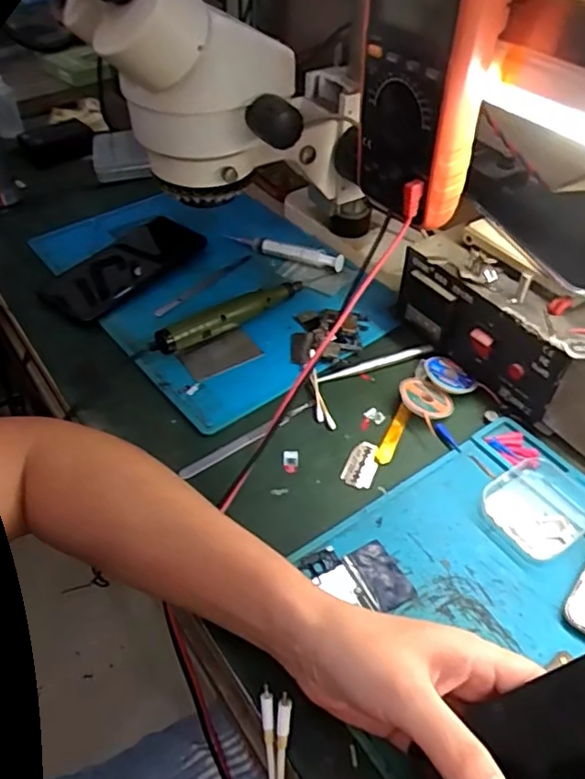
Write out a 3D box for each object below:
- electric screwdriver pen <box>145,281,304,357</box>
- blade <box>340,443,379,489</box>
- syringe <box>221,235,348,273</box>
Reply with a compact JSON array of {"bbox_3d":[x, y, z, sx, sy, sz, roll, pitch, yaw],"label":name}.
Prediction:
[{"bbox_3d":[-0.058,-0.072,0.554,0.159,0.026,0.025,-33,54,-28],"label":"electric screwdriver pen"},{"bbox_3d":[0.053,0.057,0.462,0.024,0.004,0.041,22,51,9],"label":"blade"},{"bbox_3d":[-0.010,-0.148,0.640,0.135,0.013,0.015,20,49,18],"label":"syringe"}]

